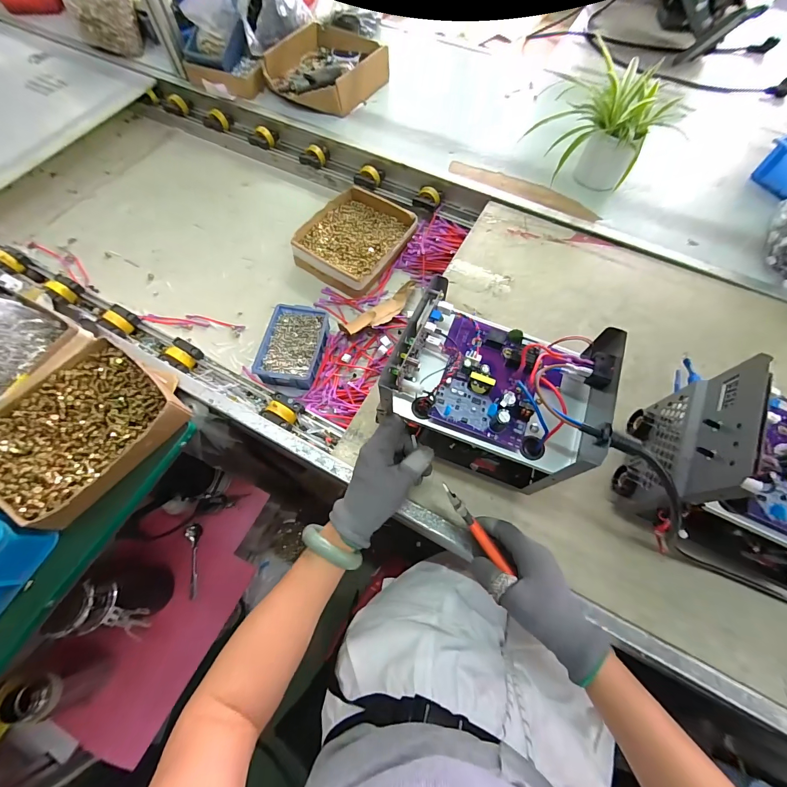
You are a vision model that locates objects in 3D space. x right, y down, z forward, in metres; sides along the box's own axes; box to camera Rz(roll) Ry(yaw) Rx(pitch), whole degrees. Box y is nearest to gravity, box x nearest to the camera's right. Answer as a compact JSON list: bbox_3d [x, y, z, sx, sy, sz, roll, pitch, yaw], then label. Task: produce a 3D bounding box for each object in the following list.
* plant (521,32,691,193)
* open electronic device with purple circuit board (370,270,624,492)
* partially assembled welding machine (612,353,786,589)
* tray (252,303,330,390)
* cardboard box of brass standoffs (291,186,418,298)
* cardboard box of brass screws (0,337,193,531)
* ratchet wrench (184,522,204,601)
[{"bbox_3d":[0.395,-0.500,0.672,0.212,0.183,0.168,-3,66,-2],"label":"plant"},{"bbox_3d":[0.111,0.003,0.416,0.219,0.176,0.151,20,67,8],"label":"open electronic device with purple circuit board"},{"bbox_3d":[0.405,0.097,0.378,0.226,0.195,0.156,25,68,10],"label":"partially assembled welding machine"},{"bbox_3d":[-0.176,-0.085,0.627,0.104,0.036,0.152,10,66,4],"label":"tray"},{"bbox_3d":[-0.082,-0.324,0.745,0.201,0.048,0.228,34,70,13],"label":"cardboard box of brass standoffs"},{"bbox_3d":[-0.419,0.046,0.479,0.201,0.052,0.226,29,69,12],"label":"cardboard box of brass screws"},{"bbox_3d":[-0.451,0.376,0.798,0.035,0.014,0.159,1,81,-32],"label":"ratchet wrench"}]

